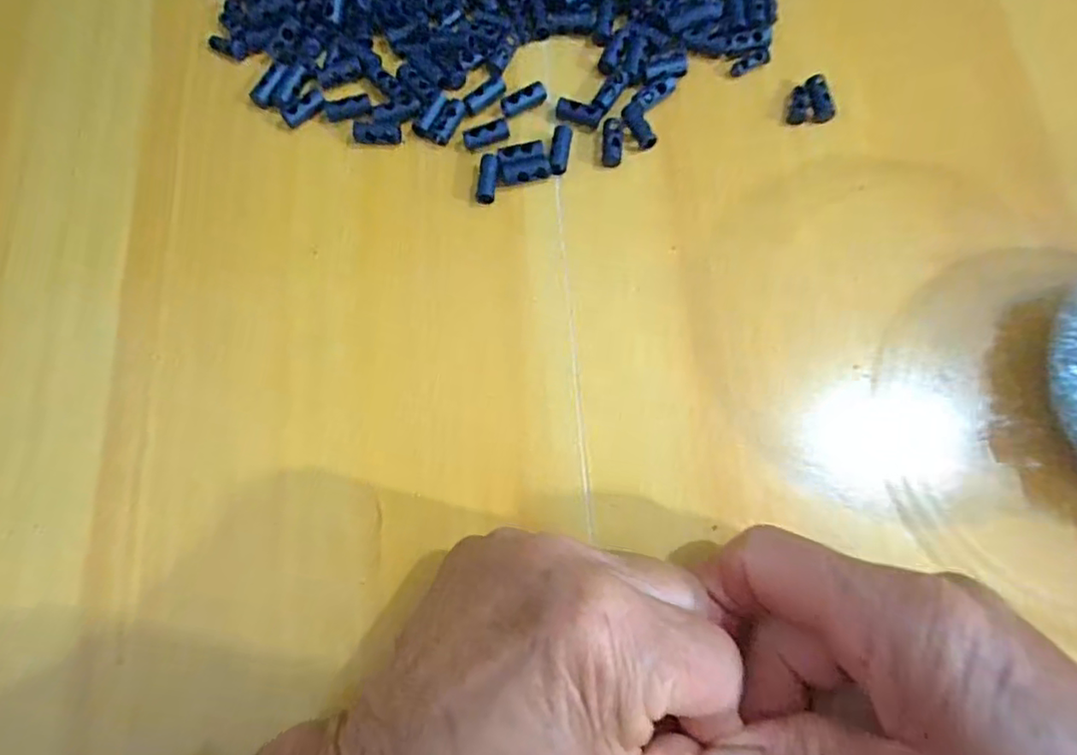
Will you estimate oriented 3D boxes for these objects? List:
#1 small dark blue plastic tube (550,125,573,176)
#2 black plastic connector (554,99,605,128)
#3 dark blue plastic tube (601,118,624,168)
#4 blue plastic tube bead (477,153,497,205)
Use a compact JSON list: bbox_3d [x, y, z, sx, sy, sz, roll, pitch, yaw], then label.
[{"bbox_3d":[0.009,-0.090,0.236,0.007,0.006,0.021,7,74,3],"label":"small dark blue plastic tube"},{"bbox_3d":[0.016,-0.105,0.239,0.018,0.006,0.008,12,75,4],"label":"black plastic connector"},{"bbox_3d":[0.030,-0.094,0.238,0.008,0.004,0.020,6,74,2],"label":"dark blue plastic tube"},{"bbox_3d":[-0.020,-0.077,0.233,0.007,0.007,0.019,6,74,2],"label":"blue plastic tube bead"}]

